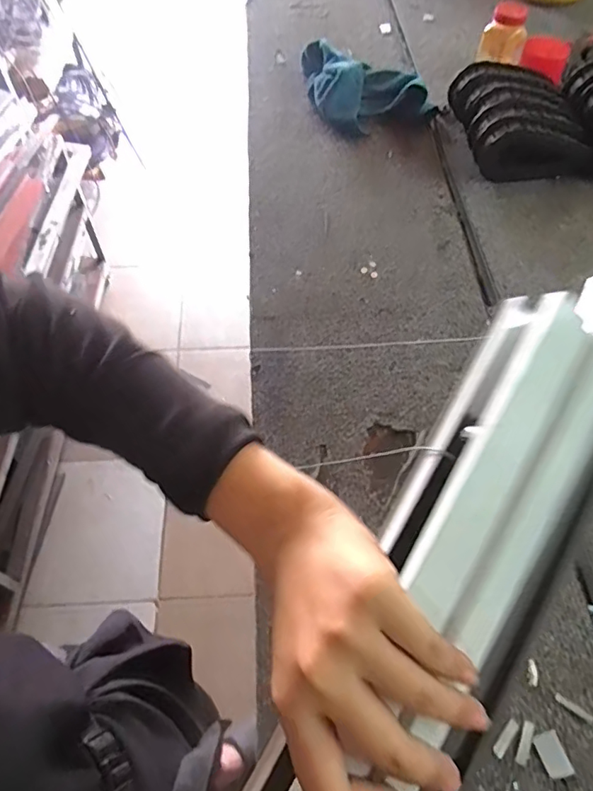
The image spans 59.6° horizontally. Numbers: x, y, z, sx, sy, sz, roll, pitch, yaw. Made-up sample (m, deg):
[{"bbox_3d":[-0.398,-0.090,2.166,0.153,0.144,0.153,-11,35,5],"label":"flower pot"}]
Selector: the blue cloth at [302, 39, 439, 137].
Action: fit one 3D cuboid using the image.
[{"bbox_3d":[0.092,-0.451,0.742,0.155,0.044,0.201,-16,60,-11],"label":"blue cloth"}]

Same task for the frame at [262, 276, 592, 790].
[{"bbox_3d":[0.060,0.120,0.233,0.084,0.043,0.398,27,83,15],"label":"frame"}]

